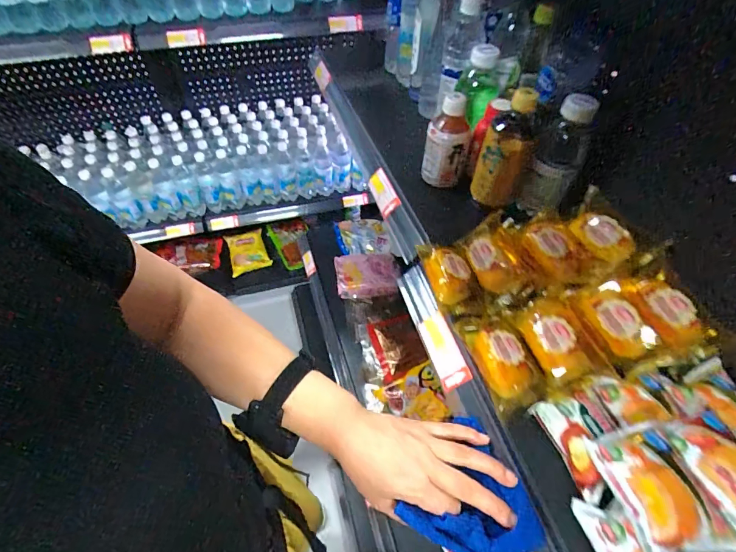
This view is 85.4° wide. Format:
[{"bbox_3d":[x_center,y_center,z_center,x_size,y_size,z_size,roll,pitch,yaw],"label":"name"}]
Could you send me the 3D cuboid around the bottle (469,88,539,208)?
[{"bbox_3d":[0.193,-0.174,0.560,0.072,0.157,0.060,18,54,12],"label":"bottle"}]

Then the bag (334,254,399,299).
[{"bbox_3d":[-0.001,-0.010,1.294,0.202,0.039,0.171,-6,53,-6],"label":"bag"}]

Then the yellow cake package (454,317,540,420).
[{"bbox_3d":[0.148,0.088,0.443,0.058,0.036,0.110,-18,55,-15],"label":"yellow cake package"}]

